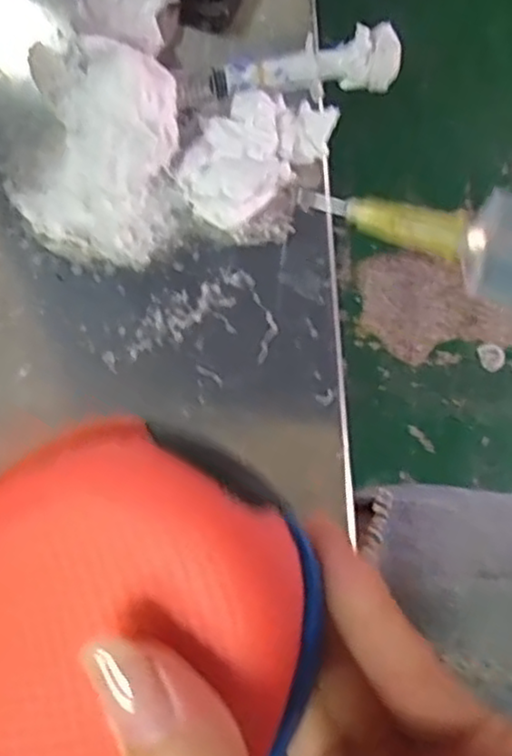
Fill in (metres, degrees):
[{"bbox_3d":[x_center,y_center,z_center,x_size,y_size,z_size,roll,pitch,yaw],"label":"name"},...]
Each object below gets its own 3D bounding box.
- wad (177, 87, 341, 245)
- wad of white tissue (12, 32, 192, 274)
[{"bbox_3d":[-0.001,-0.103,0.334,0.056,0.021,0.072,22,67,8],"label":"wad"},{"bbox_3d":[-0.072,-0.104,0.318,0.076,0.047,0.094,0,66,-3],"label":"wad of white tissue"}]

